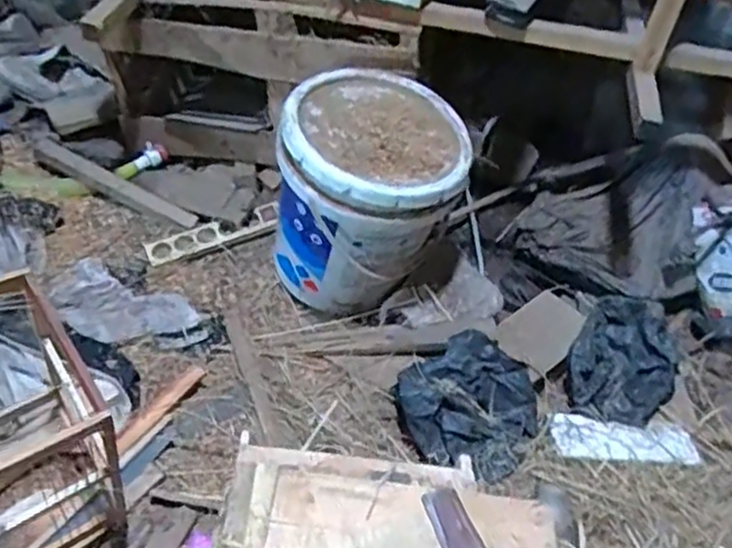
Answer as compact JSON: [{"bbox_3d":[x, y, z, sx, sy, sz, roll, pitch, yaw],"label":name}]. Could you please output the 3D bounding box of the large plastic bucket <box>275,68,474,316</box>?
[{"bbox_3d":[-0.002,-0.110,1.224,0.298,0.366,0.289,4,43,-3],"label":"large plastic bucket"}]

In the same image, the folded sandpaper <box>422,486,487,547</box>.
[{"bbox_3d":[0.094,0.261,0.693,0.042,0.011,0.109,-11,46,-18],"label":"folded sandpaper"}]

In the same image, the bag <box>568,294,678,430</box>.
[{"bbox_3d":[0.442,0.142,1.198,0.170,0.084,0.211,27,46,21],"label":"bag"}]

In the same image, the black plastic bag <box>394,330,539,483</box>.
[{"bbox_3d":[0.161,0.203,1.124,0.222,0.076,0.212,25,46,18],"label":"black plastic bag"}]

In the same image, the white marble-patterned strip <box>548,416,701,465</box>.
[{"bbox_3d":[0.409,0.263,1.128,0.220,0.014,0.078,6,43,-1],"label":"white marble-patterned strip"}]

